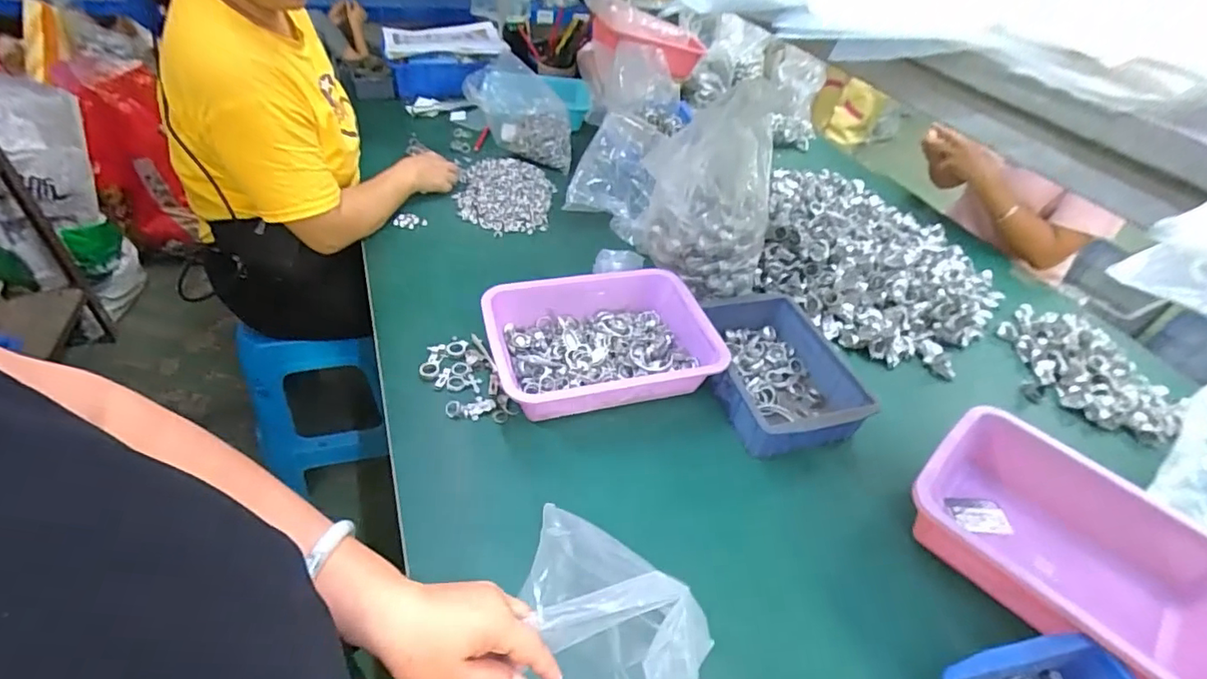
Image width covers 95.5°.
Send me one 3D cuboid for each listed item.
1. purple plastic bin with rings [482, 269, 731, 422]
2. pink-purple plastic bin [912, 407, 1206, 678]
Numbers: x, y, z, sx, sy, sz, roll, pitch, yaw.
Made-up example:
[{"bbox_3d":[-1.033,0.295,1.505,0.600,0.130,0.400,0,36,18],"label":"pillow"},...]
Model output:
[{"bbox_3d":[-0.002,0.008,0.774,0.305,0.078,0.221,-8,45,-16],"label":"purple plastic bin with rings"},{"bbox_3d":[0.505,0.225,0.596,0.299,0.076,0.238,36,50,27],"label":"pink-purple plastic bin"}]

